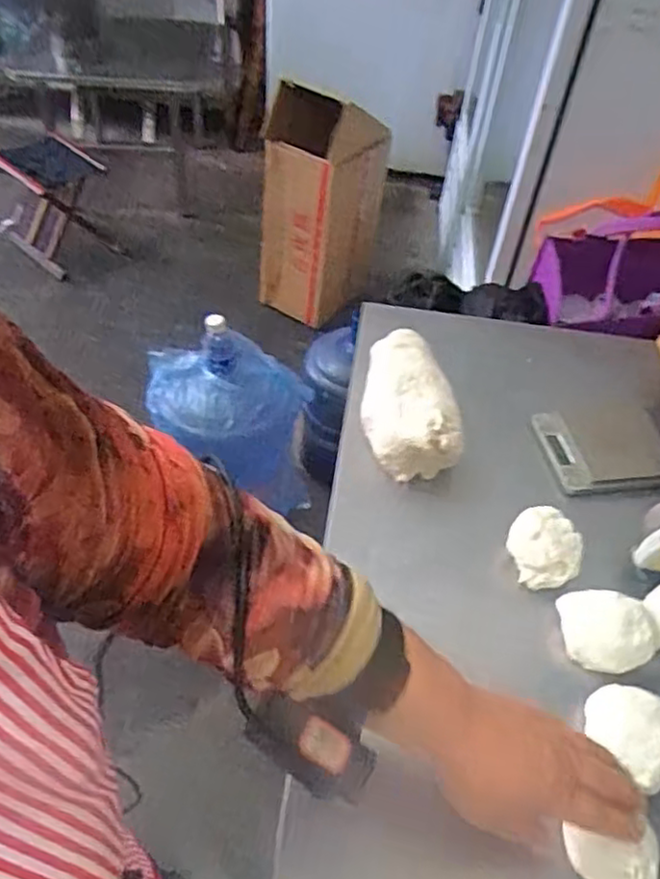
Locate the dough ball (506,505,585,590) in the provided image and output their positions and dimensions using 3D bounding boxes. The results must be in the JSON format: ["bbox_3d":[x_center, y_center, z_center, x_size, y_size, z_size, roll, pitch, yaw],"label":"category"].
[{"bbox_3d":[0.187,0.094,0.592,0.061,0.040,0.061,3,48,-3],"label":"dough ball"}]

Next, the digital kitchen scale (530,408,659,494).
[{"bbox_3d":[0.291,0.003,0.713,0.132,0.014,0.115,-3,48,-8],"label":"digital kitchen scale"}]

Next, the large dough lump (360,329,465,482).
[{"bbox_3d":[0.083,-0.036,0.706,0.096,0.077,0.163,8,48,2],"label":"large dough lump"}]

